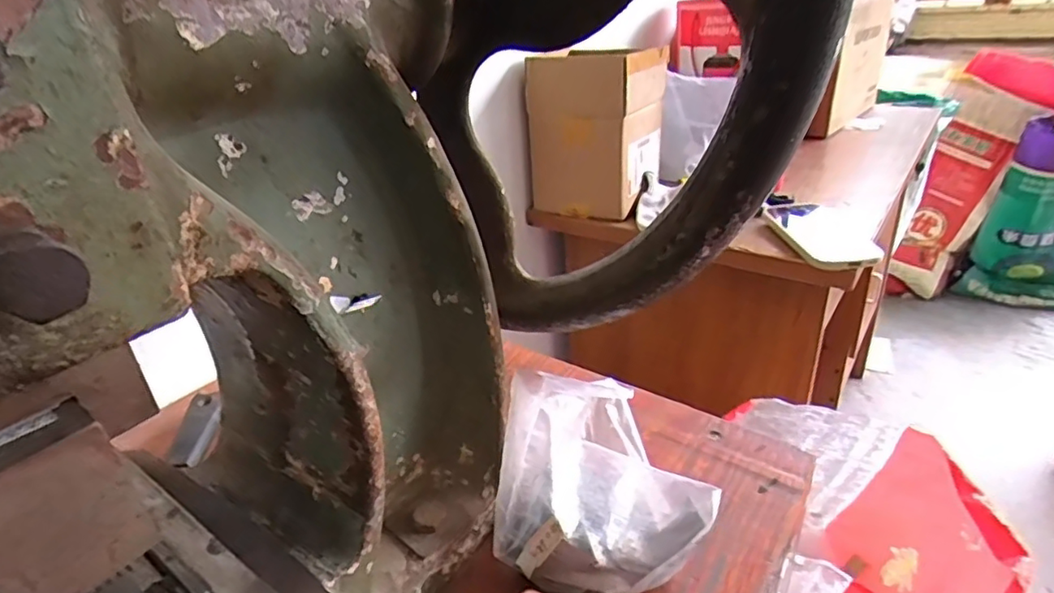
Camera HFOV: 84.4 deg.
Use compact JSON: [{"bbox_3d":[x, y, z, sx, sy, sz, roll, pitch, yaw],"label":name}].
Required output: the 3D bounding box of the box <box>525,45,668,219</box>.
[{"bbox_3d":[0.105,-0.243,0.877,0.160,0.213,0.182,14,33,31],"label":"box"}]

